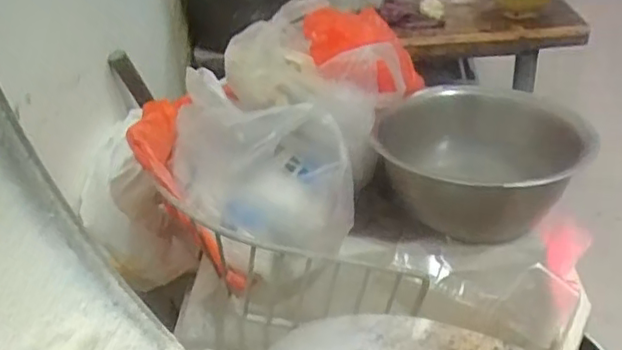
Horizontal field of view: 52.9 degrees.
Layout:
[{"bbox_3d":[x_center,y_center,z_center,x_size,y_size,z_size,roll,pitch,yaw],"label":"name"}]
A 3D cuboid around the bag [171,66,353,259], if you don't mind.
[{"bbox_3d":[-0.054,-0.015,0.661,0.207,0.124,0.123,5,34,15],"label":"bag"}]

